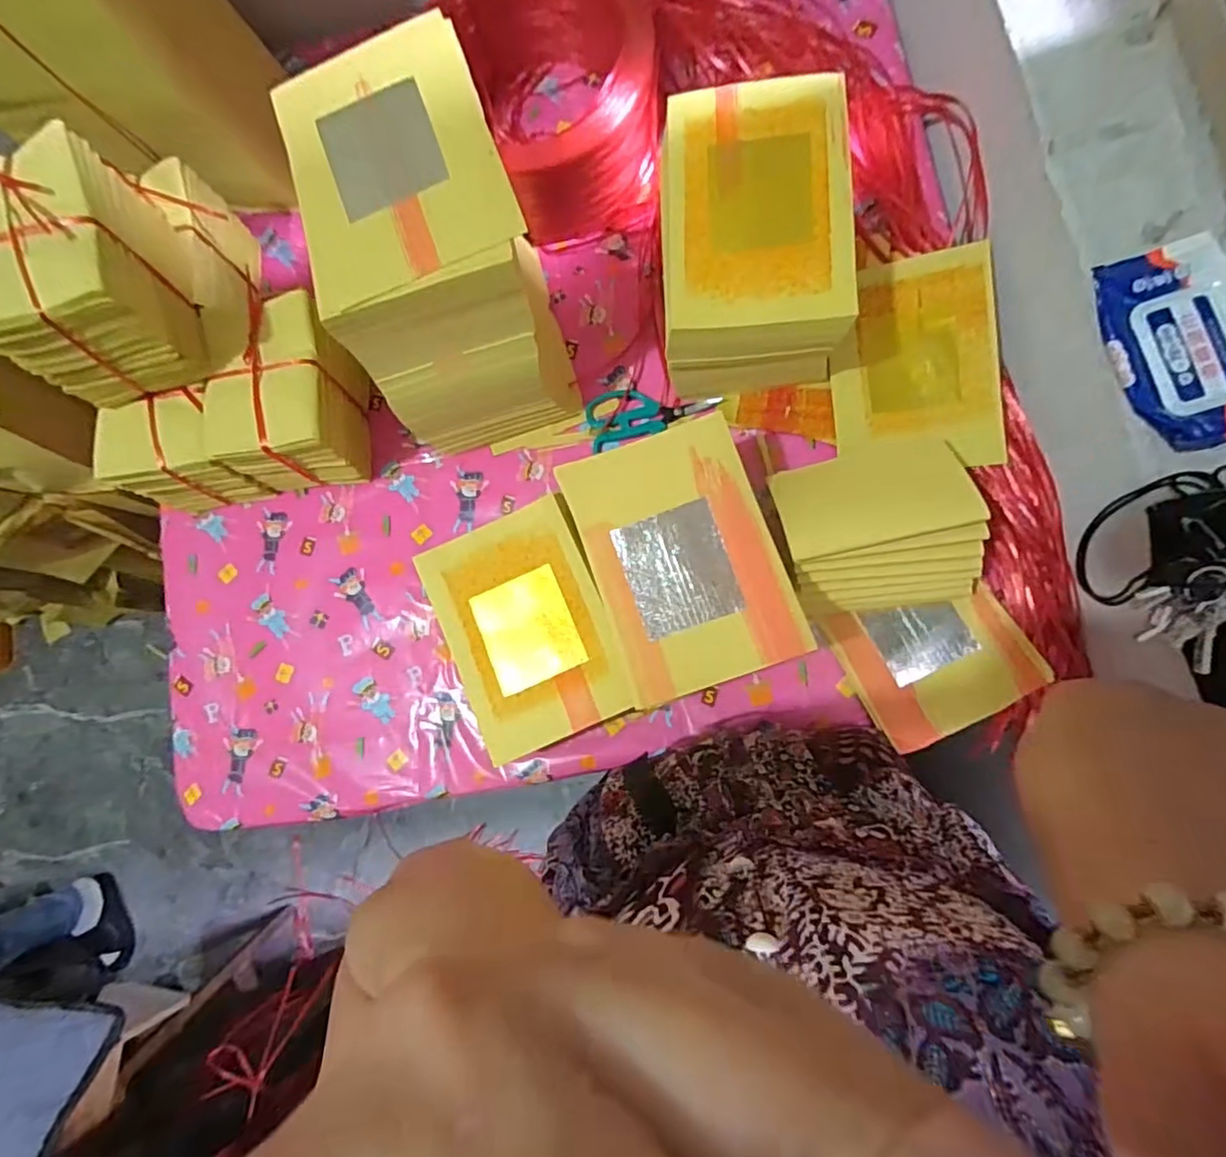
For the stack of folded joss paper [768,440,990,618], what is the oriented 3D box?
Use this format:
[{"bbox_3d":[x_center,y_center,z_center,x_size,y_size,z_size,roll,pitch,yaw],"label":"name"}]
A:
[{"bbox_3d":[0.246,-0.044,0.570,0.164,0.117,0.151,-12,82,5],"label":"stack of folded joss paper"}]

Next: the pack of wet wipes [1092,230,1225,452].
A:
[{"bbox_3d":[0.462,-0.187,0.480,0.099,0.022,0.167,-15,82,4],"label":"pack of wet wipes"}]

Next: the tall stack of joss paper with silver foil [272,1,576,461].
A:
[{"bbox_3d":[-0.159,-0.304,0.596,0.166,0.253,0.257,-15,82,4],"label":"tall stack of joss paper with silver foil"}]

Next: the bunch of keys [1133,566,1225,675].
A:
[{"bbox_3d":[0.433,0.028,0.452,0.056,0.037,0.079,7,84,7],"label":"bunch of keys"}]

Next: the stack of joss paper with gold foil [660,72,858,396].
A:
[{"bbox_3d":[0.134,-0.310,0.601,0.167,0.164,0.259,-5,83,6],"label":"stack of joss paper with gold foil"}]

